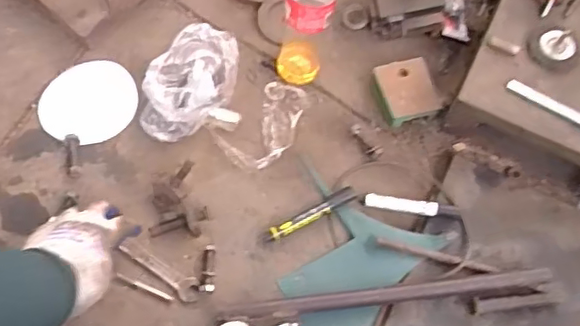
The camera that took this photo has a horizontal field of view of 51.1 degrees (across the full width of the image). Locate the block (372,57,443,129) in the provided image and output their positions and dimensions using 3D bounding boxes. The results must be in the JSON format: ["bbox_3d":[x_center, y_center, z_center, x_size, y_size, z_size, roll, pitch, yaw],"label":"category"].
[{"bbox_3d":[0.162,-0.099,0.847,0.073,0.030,0.085,-14,66,-10],"label":"block"}]

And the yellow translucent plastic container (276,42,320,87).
[{"bbox_3d":[0.011,-0.141,0.862,0.059,0.021,0.063,1,64,-3],"label":"yellow translucent plastic container"}]

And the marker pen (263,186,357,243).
[{"bbox_3d":[0.027,0.067,0.774,0.129,0.018,0.018,-26,68,-15],"label":"marker pen"}]

